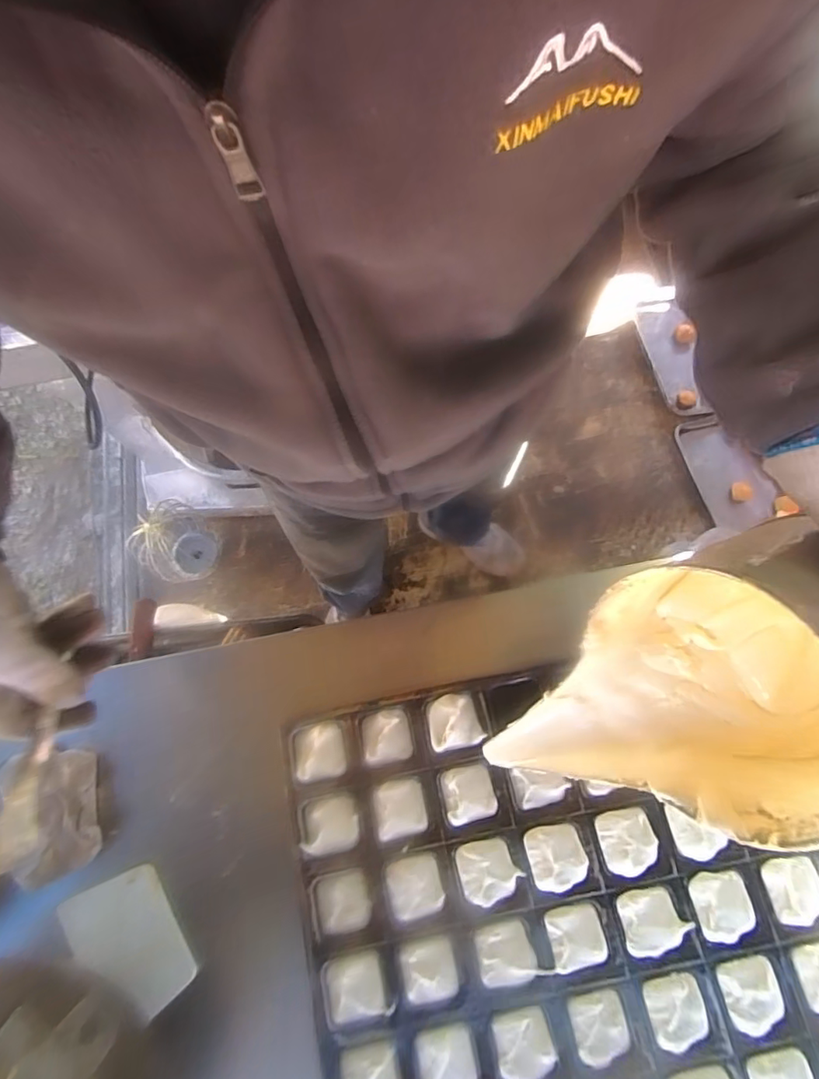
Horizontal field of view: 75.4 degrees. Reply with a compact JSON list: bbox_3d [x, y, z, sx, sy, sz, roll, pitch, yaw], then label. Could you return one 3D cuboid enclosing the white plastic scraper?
[{"bbox_3d":[-0.252,0.360,0.477,0.078,0.012,0.122,-32,62,-28],"label":"white plastic scraper"}]

